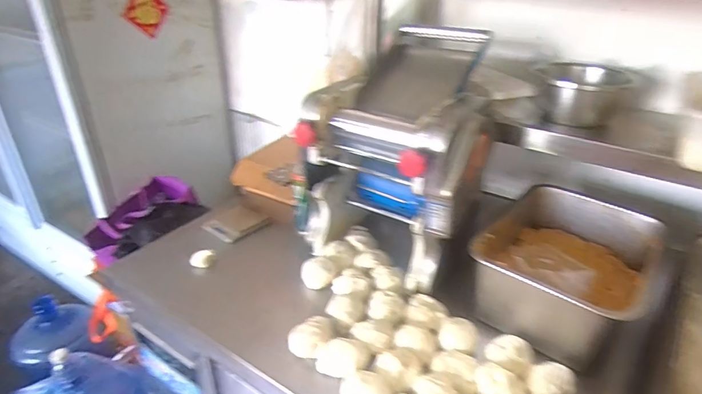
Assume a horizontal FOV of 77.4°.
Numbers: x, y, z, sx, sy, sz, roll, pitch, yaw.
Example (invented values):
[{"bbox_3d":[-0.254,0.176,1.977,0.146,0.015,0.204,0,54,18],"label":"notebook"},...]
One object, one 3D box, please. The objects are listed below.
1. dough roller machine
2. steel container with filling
[{"bbox_3d":[0.097,-0.098,0.872,0.353,0.390,0.352,22,35,32],"label":"dough roller machine"},{"bbox_3d":[0.397,0.119,0.802,0.260,0.153,0.343,24,37,35],"label":"steel container with filling"}]

